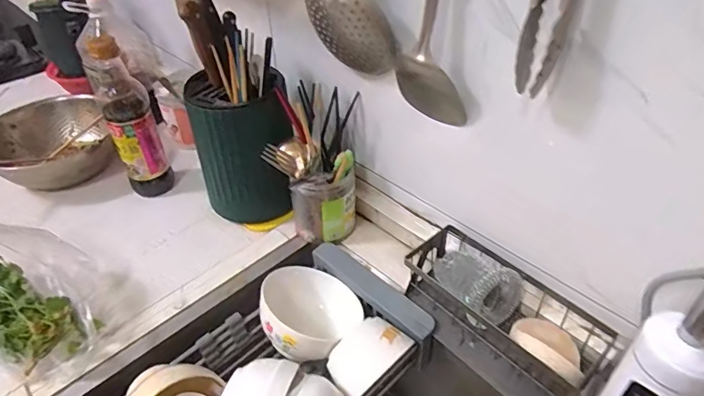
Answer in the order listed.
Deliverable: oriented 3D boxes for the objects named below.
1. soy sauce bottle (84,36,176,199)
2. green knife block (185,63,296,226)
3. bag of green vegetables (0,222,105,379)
[{"bbox_3d":[-0.355,-0.124,0.758,0.068,0.256,0.066,-22,44,-23],"label":"soy sauce bottle"},{"bbox_3d":[-0.166,-0.073,0.738,0.141,0.219,0.107,-8,40,-8],"label":"green knife block"},{"bbox_3d":[-0.418,0.089,0.561,0.236,0.218,0.165,22,46,26],"label":"bag of green vegetables"}]

